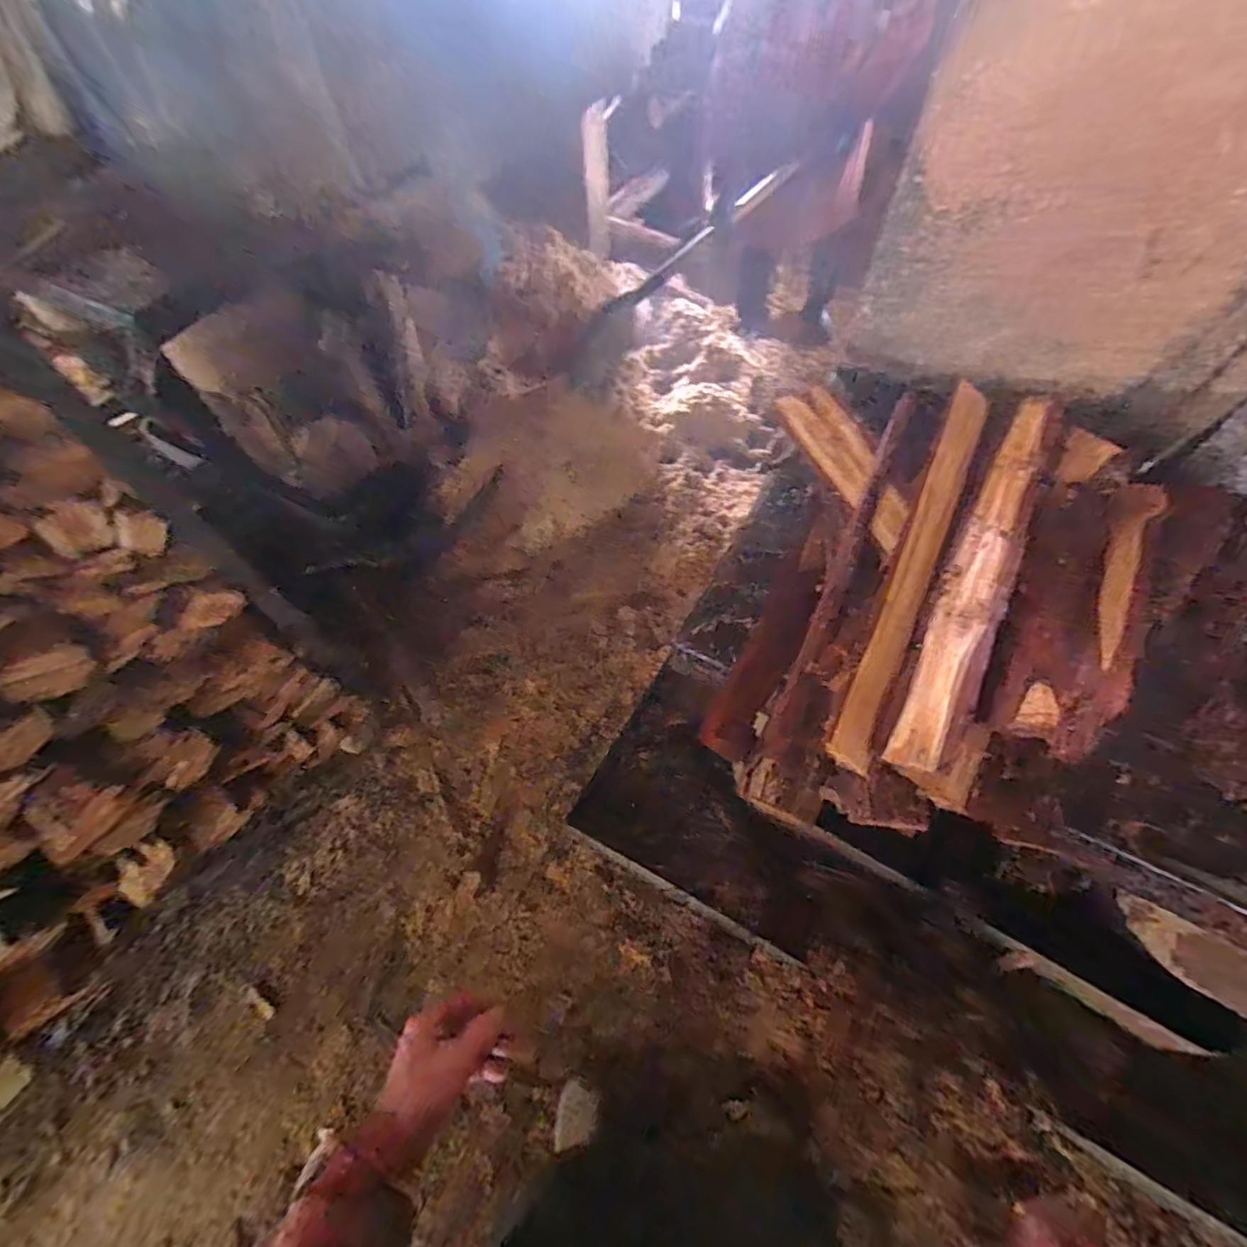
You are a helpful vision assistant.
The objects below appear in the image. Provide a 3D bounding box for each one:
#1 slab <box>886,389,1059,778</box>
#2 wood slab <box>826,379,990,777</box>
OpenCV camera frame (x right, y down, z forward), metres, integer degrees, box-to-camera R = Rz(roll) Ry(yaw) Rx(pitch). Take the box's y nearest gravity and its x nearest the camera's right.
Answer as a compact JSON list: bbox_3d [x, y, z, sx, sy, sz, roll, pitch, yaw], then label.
[{"bbox_3d":[0.357,-0.065,0.558,0.052,0.032,0.483,27,64,17],"label":"slab"},{"bbox_3d":[0.303,-0.077,0.578,0.052,0.017,0.499,37,66,-13],"label":"wood slab"}]

